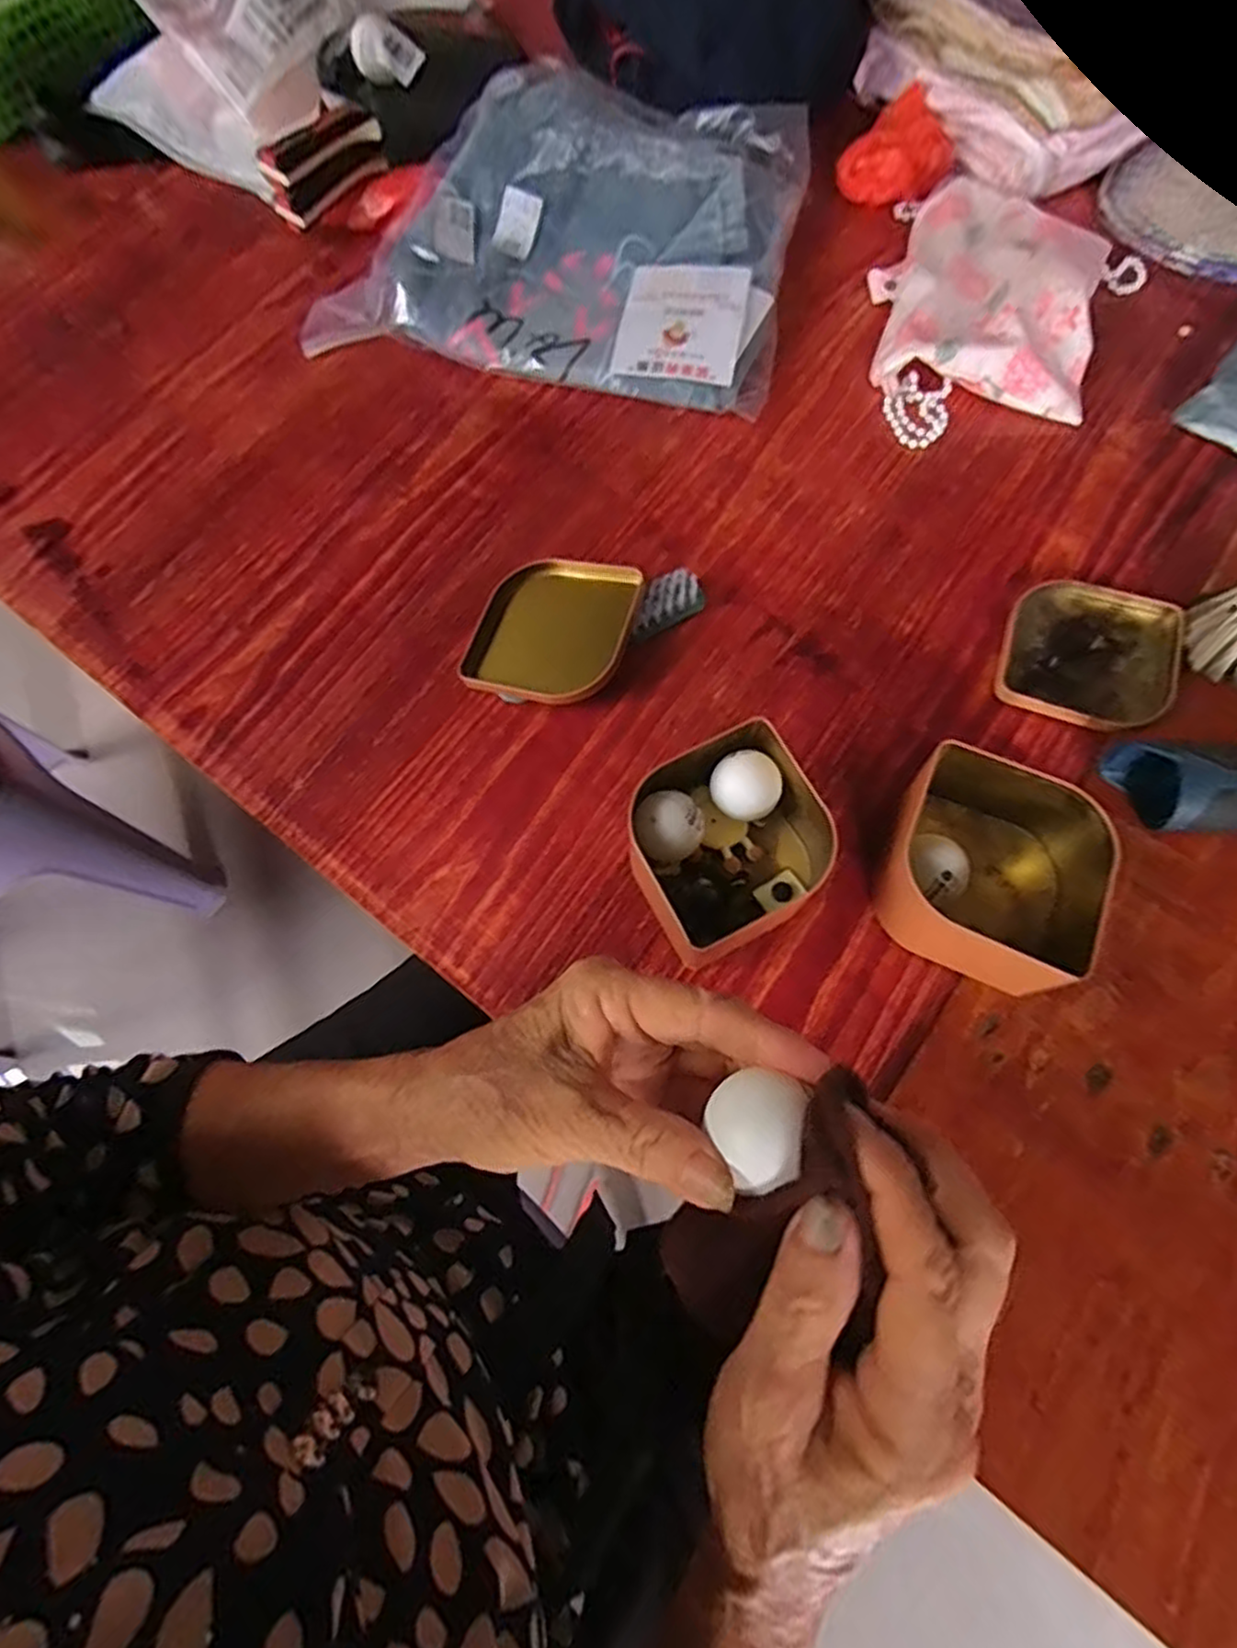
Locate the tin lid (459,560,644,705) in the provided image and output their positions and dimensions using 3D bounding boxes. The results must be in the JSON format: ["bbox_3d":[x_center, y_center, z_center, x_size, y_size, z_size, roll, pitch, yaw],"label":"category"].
[{"bbox_3d":[-0.043,-0.125,0.469,0.102,0.025,0.094,11,71,7],"label":"tin lid"}]

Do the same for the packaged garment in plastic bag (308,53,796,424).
[{"bbox_3d":[-0.035,-0.470,0.566,0.346,0.073,0.273,13,71,7],"label":"packaged garment in plastic bag"}]

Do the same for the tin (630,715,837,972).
[{"bbox_3d":[0.061,0.011,0.399,0.123,0.061,0.096,-39,73,-11],"label":"tin"}]

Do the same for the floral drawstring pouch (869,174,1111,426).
[{"bbox_3d":[0.283,-0.409,0.555,0.167,0.042,0.208,15,71,8],"label":"floral drawstring pouch"}]

